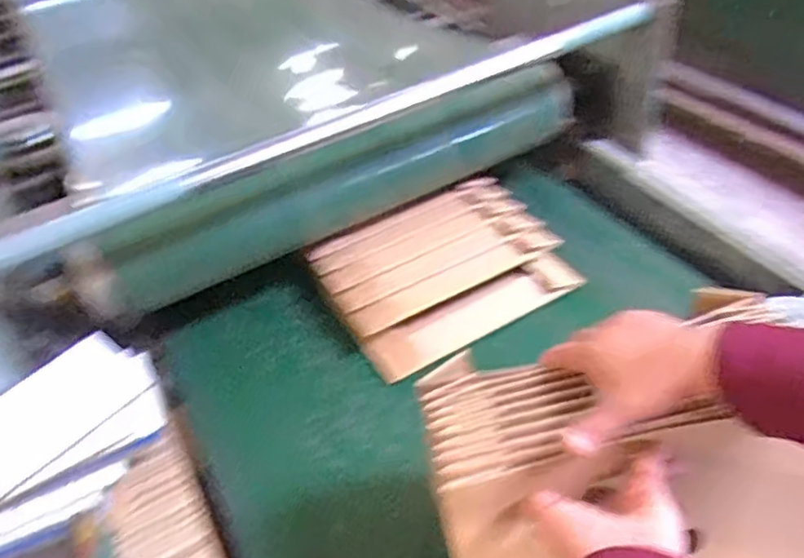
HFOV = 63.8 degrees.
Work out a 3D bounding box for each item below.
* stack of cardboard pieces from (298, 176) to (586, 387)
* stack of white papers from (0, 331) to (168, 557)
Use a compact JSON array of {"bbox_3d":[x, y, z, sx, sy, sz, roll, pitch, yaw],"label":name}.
[{"bbox_3d":[0.060,-0.017,0.929,0.314,0.035,0.232,-27,68,-13],"label":"stack of cardboard pieces"},{"bbox_3d":[-0.418,0.201,0.666,0.346,0.060,0.184,-27,46,-20],"label":"stack of white papers"}]

